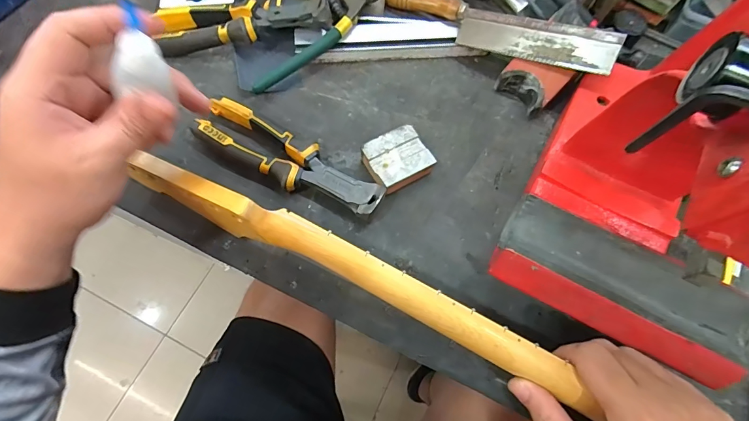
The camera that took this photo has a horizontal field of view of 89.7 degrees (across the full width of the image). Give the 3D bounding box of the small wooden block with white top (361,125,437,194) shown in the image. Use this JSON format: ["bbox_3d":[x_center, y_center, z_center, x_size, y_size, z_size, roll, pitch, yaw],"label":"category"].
[{"bbox_3d":[0.022,-0.051,0.387,0.063,0.028,0.052,-29,74,-13],"label":"small wooden block with white top"}]

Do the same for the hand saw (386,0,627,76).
[{"bbox_3d":[0.131,-0.204,0.423,0.258,0.020,0.047,27,106,20],"label":"hand saw"}]

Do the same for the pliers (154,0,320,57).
[{"bbox_3d":[-0.156,-0.210,0.422,0.190,0.038,0.061,-8,70,-5],"label":"pliers"}]

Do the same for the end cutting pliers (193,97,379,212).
[{"bbox_3d":[-0.087,-0.048,0.379,0.200,0.028,0.050,29,71,8],"label":"end cutting pliers"}]

